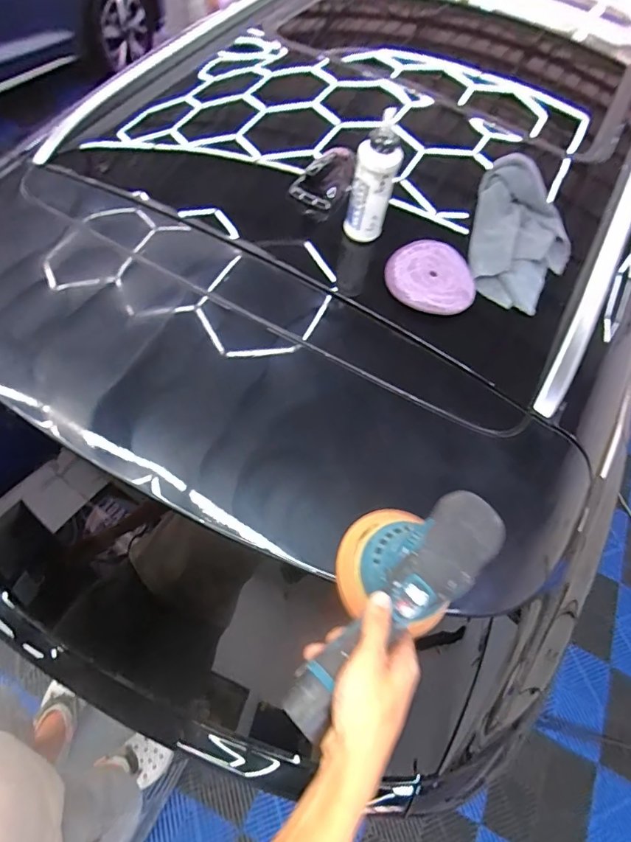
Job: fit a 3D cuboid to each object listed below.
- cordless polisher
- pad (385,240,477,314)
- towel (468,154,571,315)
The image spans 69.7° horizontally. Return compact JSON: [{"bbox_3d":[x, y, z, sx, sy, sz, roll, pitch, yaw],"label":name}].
[{"bbox_3d":[0.058,0.178,0.480,0.270,0.150,0.124,-39,69,-23],"label":"cordless polisher"},{"bbox_3d":[0.190,-0.243,0.756,0.145,0.030,0.137,12,60,-3],"label":"pad"},{"bbox_3d":[0.376,-0.335,0.821,0.183,0.044,0.306,20,72,-8],"label":"towel"}]

